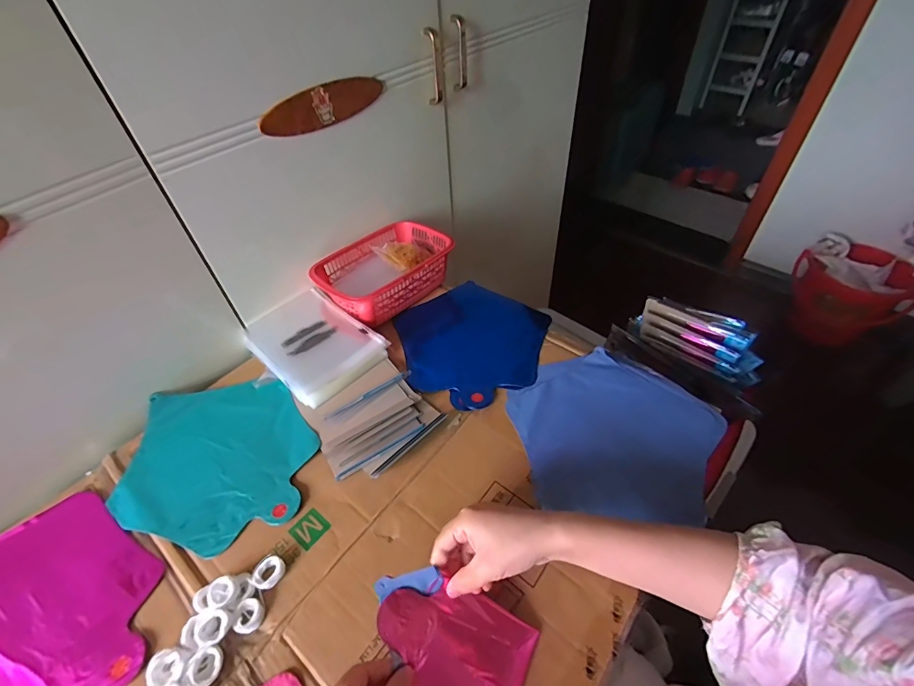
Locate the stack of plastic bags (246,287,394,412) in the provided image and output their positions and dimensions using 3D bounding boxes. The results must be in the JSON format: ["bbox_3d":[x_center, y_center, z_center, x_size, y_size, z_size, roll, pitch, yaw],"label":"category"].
[{"bbox_3d":[-0.211,0.000,0.608,0.193,0.025,0.143,33,57,30],"label":"stack of plastic bags"}]

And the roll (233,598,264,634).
[{"bbox_3d":[-0.190,0.250,0.388,0.022,0.010,0.027,-4,47,1],"label":"roll"}]

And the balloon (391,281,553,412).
[{"bbox_3d":[0.017,-0.007,0.637,0.231,0.021,0.232,-3,44,3],"label":"balloon"}]

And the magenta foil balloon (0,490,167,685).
[{"bbox_3d":[-0.418,0.267,0.399,0.236,0.007,0.237,-26,50,-19],"label":"magenta foil balloon"}]

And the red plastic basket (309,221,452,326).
[{"bbox_3d":[-0.118,-0.113,0.694,0.217,0.075,0.151,-37,54,-27],"label":"red plastic basket"}]

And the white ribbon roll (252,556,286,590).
[{"bbox_3d":[-0.182,0.222,0.410,0.025,0.007,0.029,27,54,27],"label":"white ribbon roll"}]

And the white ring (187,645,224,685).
[{"bbox_3d":[-0.213,0.276,0.361,0.022,0.016,0.027,10,46,16],"label":"white ring"}]

